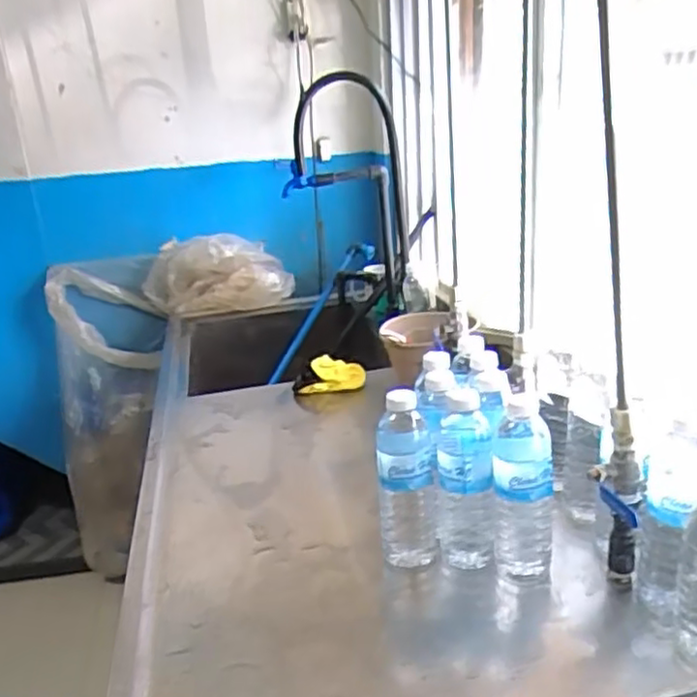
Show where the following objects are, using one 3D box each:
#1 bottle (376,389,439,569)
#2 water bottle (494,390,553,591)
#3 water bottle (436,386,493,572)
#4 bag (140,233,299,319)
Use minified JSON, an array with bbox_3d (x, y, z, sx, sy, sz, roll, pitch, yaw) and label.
[{"bbox_3d":[0.067,0.153,0.787,0.066,0.220,0.061,0,20,10],"label":"bottle"},{"bbox_3d":[0.189,0.149,0.752,0.066,0.204,0.069,2,20,15],"label":"water bottle"},{"bbox_3d":[0.130,0.144,0.787,0.066,0.204,0.068,0,20,10],"label":"water bottle"},{"bbox_3d":[-0.360,-0.193,1.900,0.405,0.218,0.104,4,21,19],"label":"bag"}]

